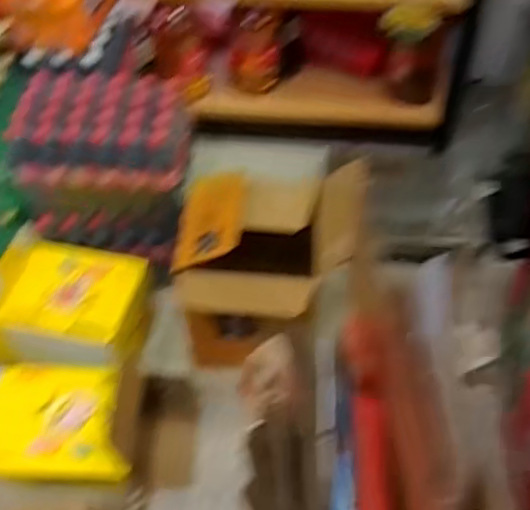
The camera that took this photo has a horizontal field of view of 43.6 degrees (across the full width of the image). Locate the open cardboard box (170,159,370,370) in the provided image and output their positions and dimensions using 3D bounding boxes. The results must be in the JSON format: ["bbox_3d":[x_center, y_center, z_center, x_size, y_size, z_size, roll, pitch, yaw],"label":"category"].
[{"bbox_3d":[-0.002,0.029,1.451,0.370,0.338,0.377,11,51,9],"label":"open cardboard box"}]

